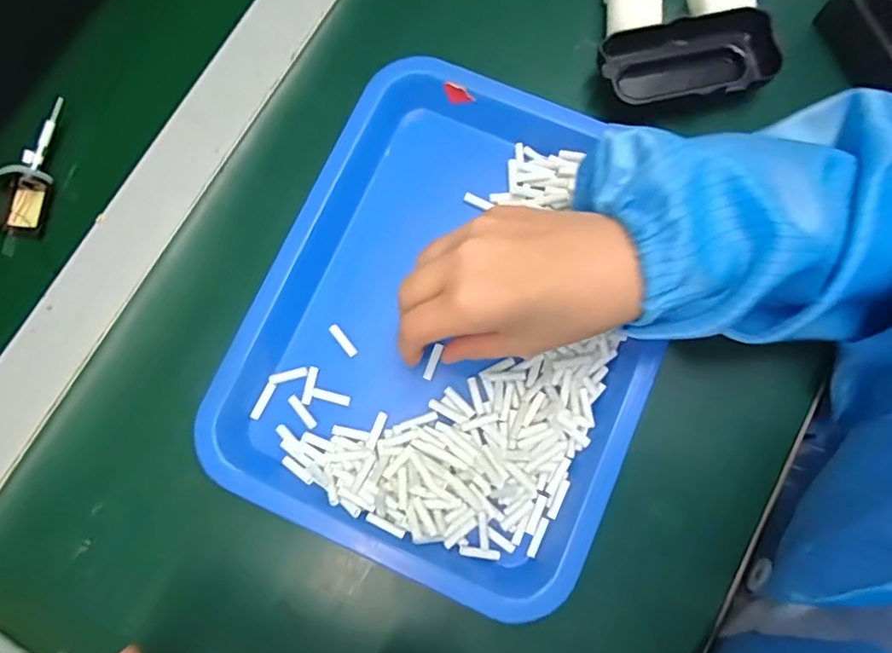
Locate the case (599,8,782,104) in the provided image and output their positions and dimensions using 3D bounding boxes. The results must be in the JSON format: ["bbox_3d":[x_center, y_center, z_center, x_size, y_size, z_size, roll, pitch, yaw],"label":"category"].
[{"bbox_3d":[0.154,-0.172,0.360,0.112,0.034,0.040,-8,80,-1],"label":"case"}]

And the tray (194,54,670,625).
[{"bbox_3d":[0.008,-0.006,0.327,0.234,0.030,0.276,24,80,4],"label":"tray"}]

